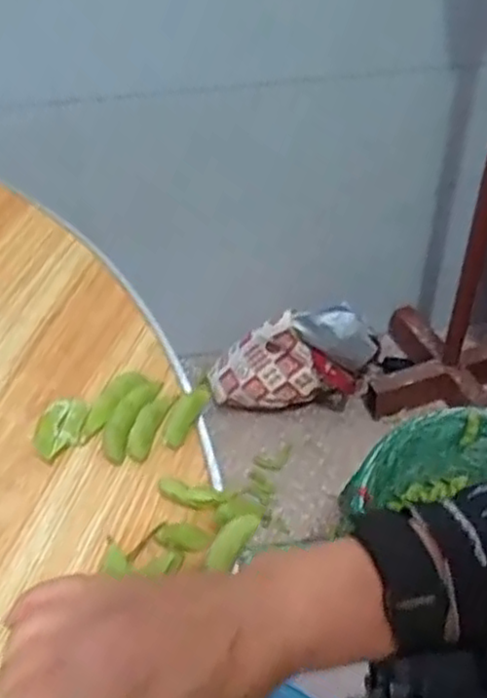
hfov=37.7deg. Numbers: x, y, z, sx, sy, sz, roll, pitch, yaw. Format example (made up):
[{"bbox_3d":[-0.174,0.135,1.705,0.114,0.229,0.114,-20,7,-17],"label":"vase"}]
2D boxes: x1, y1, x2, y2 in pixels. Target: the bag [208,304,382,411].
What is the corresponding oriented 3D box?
[{"bbox_3d":[0.080,0.019,1.306,0.297,0.221,0.095,5,45,10],"label":"bag"}]

